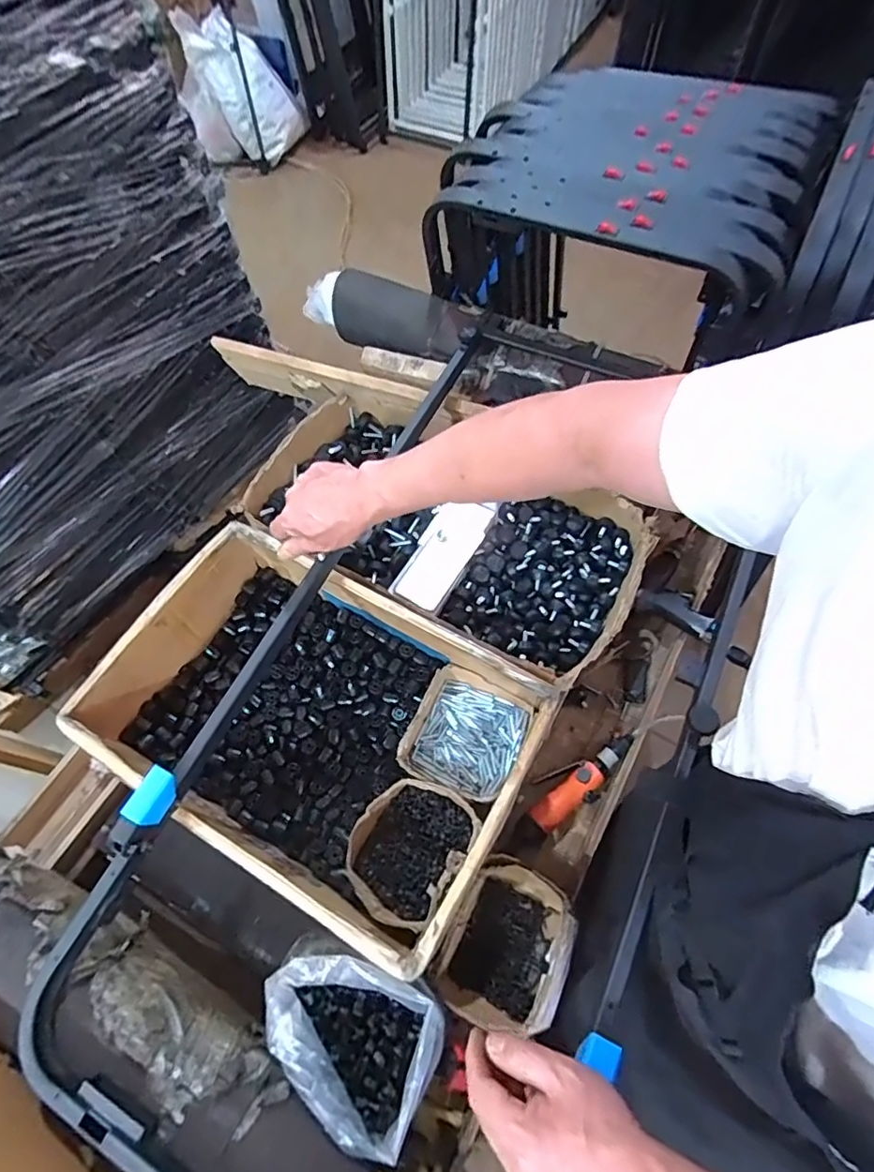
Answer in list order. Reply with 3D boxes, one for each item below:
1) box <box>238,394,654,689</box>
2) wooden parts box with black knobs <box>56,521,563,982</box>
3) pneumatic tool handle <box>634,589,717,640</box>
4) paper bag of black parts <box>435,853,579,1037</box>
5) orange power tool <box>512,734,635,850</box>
[{"bbox_3d":[0.010,-0.096,0.889,0.602,0.099,0.321,30,69,17],"label":"box"},{"bbox_3d":[-0.166,0.173,0.753,0.539,0.156,0.339,27,68,16],"label":"wooden parts box with black knobs"},{"bbox_3d":[0.381,0.040,0.894,0.044,0.024,0.132,-39,45,-15],"label":"pneumatic tool handle"},{"bbox_3d":[0.089,0.440,0.698,0.138,0.092,0.172,21,66,13],"label":"paper bag of black parts"},{"bbox_3d":[0.191,0.286,0.815,0.207,0.051,0.069,-34,66,-13],"label":"orange power tool"}]

